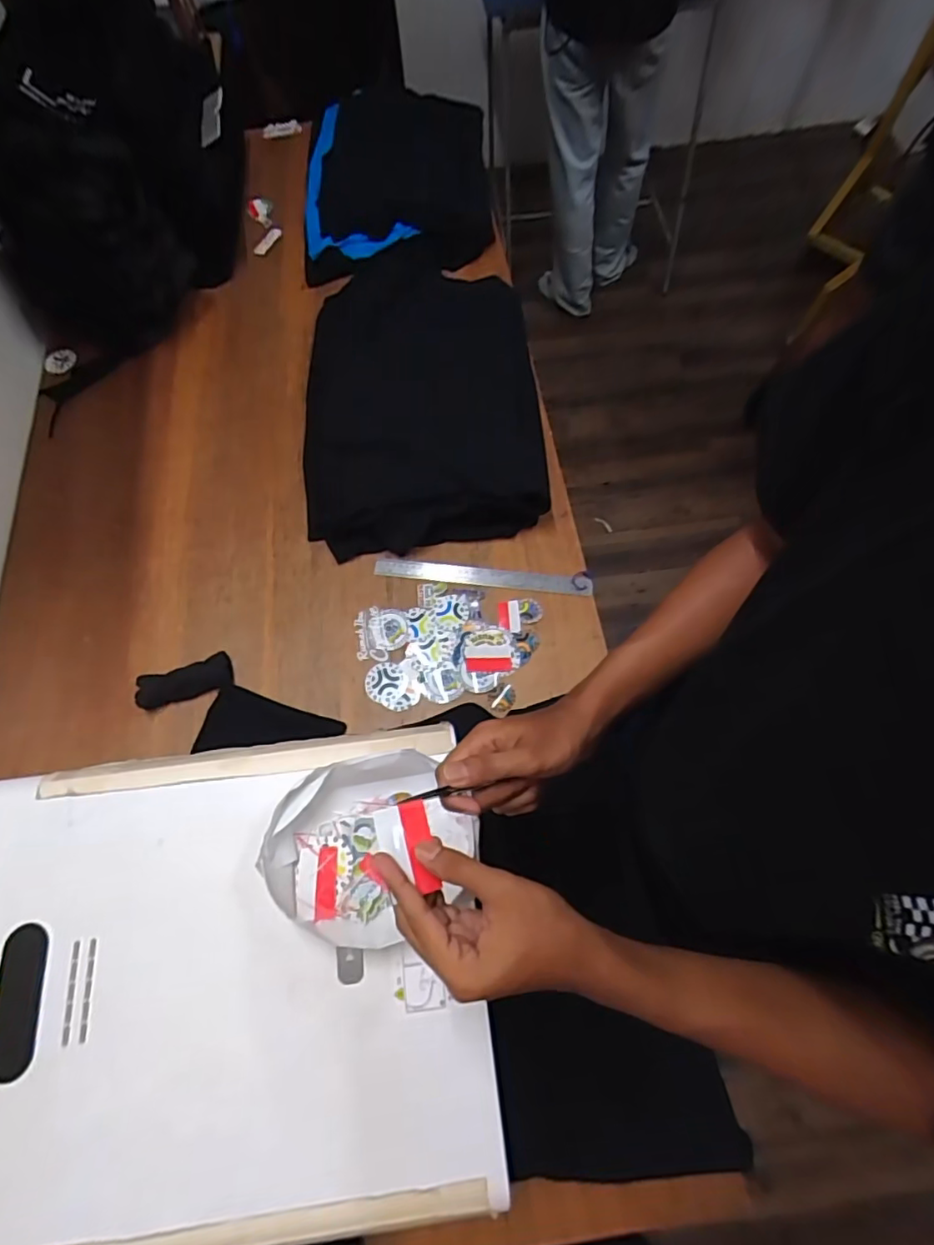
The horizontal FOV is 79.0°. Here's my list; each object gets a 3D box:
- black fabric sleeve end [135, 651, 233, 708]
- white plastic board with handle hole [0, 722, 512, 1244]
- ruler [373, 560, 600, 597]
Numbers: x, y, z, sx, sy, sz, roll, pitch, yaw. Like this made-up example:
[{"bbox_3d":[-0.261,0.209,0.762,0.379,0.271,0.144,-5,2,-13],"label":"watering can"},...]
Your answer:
[{"bbox_3d":[-0.394,0.082,0.797,0.128,0.027,0.049,-17,68,-5],"label":"black fabric sleeve end"},{"bbox_3d":[-0.244,0.320,0.524,0.498,0.022,0.402,-7,67,-1],"label":"white plastic board with handle hole"},{"bbox_3d":[0.024,-0.069,0.860,0.324,0.008,0.034,4,81,3],"label":"ruler"}]

